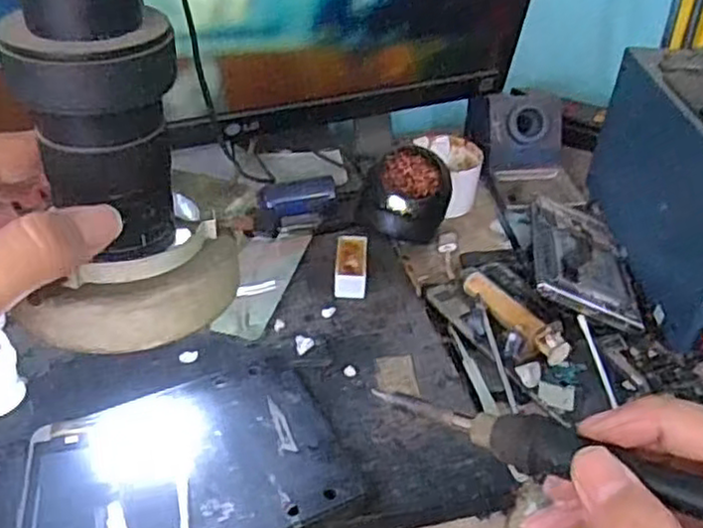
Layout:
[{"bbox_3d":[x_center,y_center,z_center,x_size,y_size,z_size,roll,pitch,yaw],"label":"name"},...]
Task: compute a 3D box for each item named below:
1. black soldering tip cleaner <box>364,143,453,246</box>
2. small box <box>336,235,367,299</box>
[{"bbox_3d":[0.043,-0.051,0.560,0.064,0.061,0.059,2,37,-2],"label":"black soldering tip cleaner"},{"bbox_3d":[0.000,0.001,0.503,0.021,0.013,0.052,2,36,-1],"label":"small box"}]

